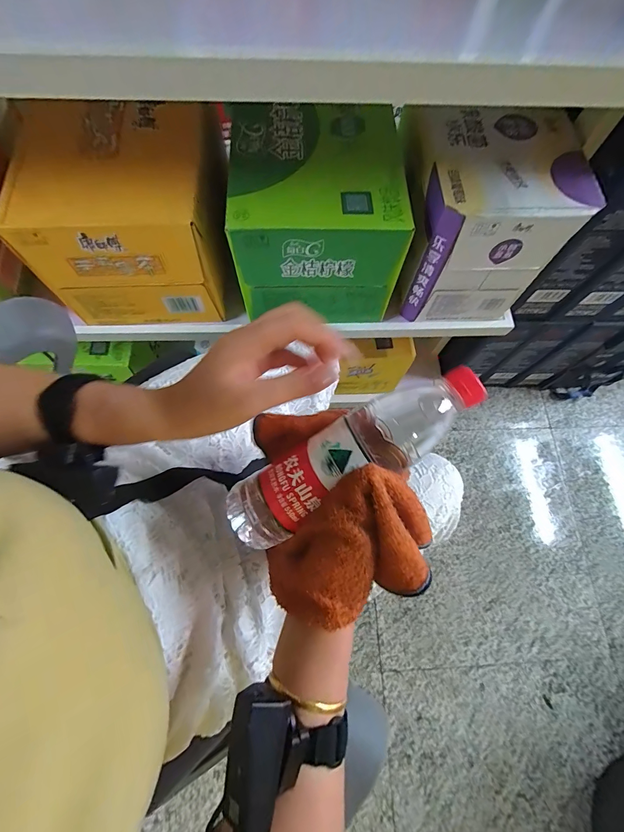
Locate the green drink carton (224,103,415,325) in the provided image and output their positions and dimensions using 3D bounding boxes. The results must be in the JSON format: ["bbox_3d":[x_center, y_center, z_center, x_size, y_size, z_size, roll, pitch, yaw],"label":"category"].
[{"bbox_3d":[0.003,-0.311,0.554,0.235,0.187,0.231,-2,72,-3],"label":"green drink carton"}]

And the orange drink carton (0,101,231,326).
[{"bbox_3d":[-0.279,-0.302,0.546,0.259,0.197,0.222,-2,72,-3],"label":"orange drink carton"}]

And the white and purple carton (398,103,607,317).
[{"bbox_3d":[0.256,-0.305,0.559,0.210,0.215,0.195,-2,72,-3],"label":"white and purple carton"}]

